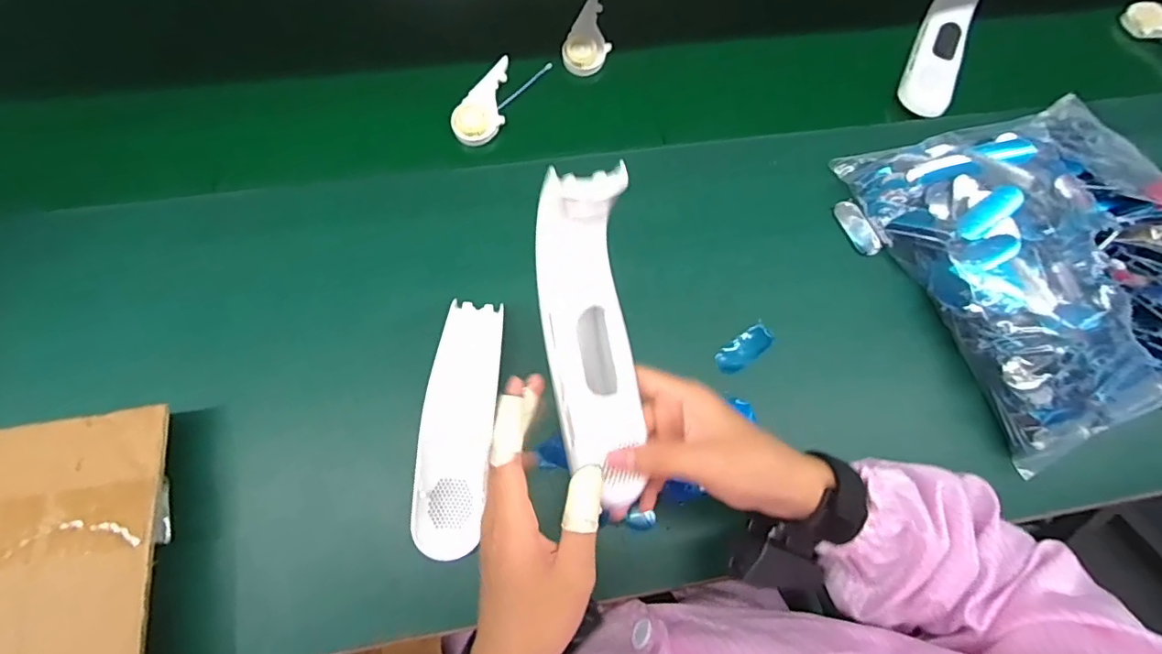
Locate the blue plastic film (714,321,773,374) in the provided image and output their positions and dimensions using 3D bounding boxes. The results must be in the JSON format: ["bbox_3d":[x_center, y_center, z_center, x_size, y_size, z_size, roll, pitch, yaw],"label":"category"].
[{"bbox_3d":[0.145,0.019,0.473,0.061,0.009,0.024,-35,76,-12],"label":"blue plastic film"}]

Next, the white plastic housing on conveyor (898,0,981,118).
[{"bbox_3d":[0.397,-0.315,0.568,0.050,0.052,0.188,25,73,6],"label":"white plastic housing on conveyor"}]

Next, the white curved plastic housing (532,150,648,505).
[{"bbox_3d":[0.006,0.010,0.316,0.051,0.042,0.191,-9,107,-5],"label":"white curved plastic housing"}]

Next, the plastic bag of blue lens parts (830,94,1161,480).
[{"bbox_3d":[0.428,-0.067,0.472,0.276,0.081,0.305,-17,73,-7],"label":"plastic bag of blue lens parts"}]

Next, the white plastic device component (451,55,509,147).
[{"bbox_3d":[-0.093,-0.227,0.532,0.043,0.022,0.093,23,88,5],"label":"white plastic device component"}]

